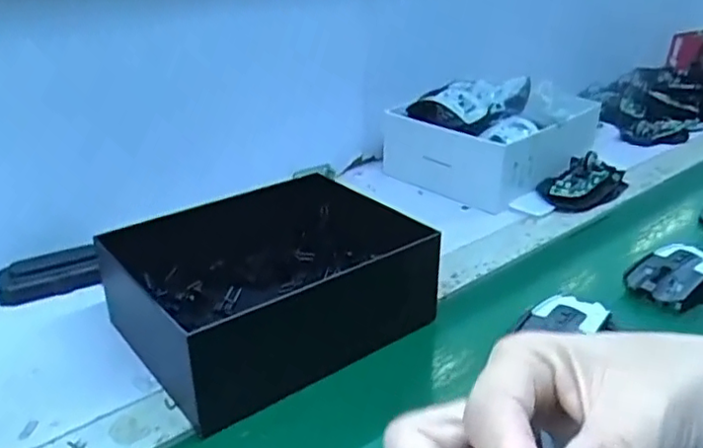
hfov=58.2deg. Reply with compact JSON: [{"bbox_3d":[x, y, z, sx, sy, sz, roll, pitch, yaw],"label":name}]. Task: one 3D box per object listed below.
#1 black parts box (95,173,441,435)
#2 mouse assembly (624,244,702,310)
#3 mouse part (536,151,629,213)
[{"bbox_3d":[-0.068,0.047,0.546,0.223,0.084,0.187,-19,33,-33],"label":"black parts box"},{"bbox_3d":[0.313,0.050,0.592,0.103,0.041,0.060,-4,27,-8],"label":"mouse assembly"},{"bbox_3d":[0.290,-0.054,0.794,0.146,0.048,0.074,-21,34,-35],"label":"mouse part"}]

